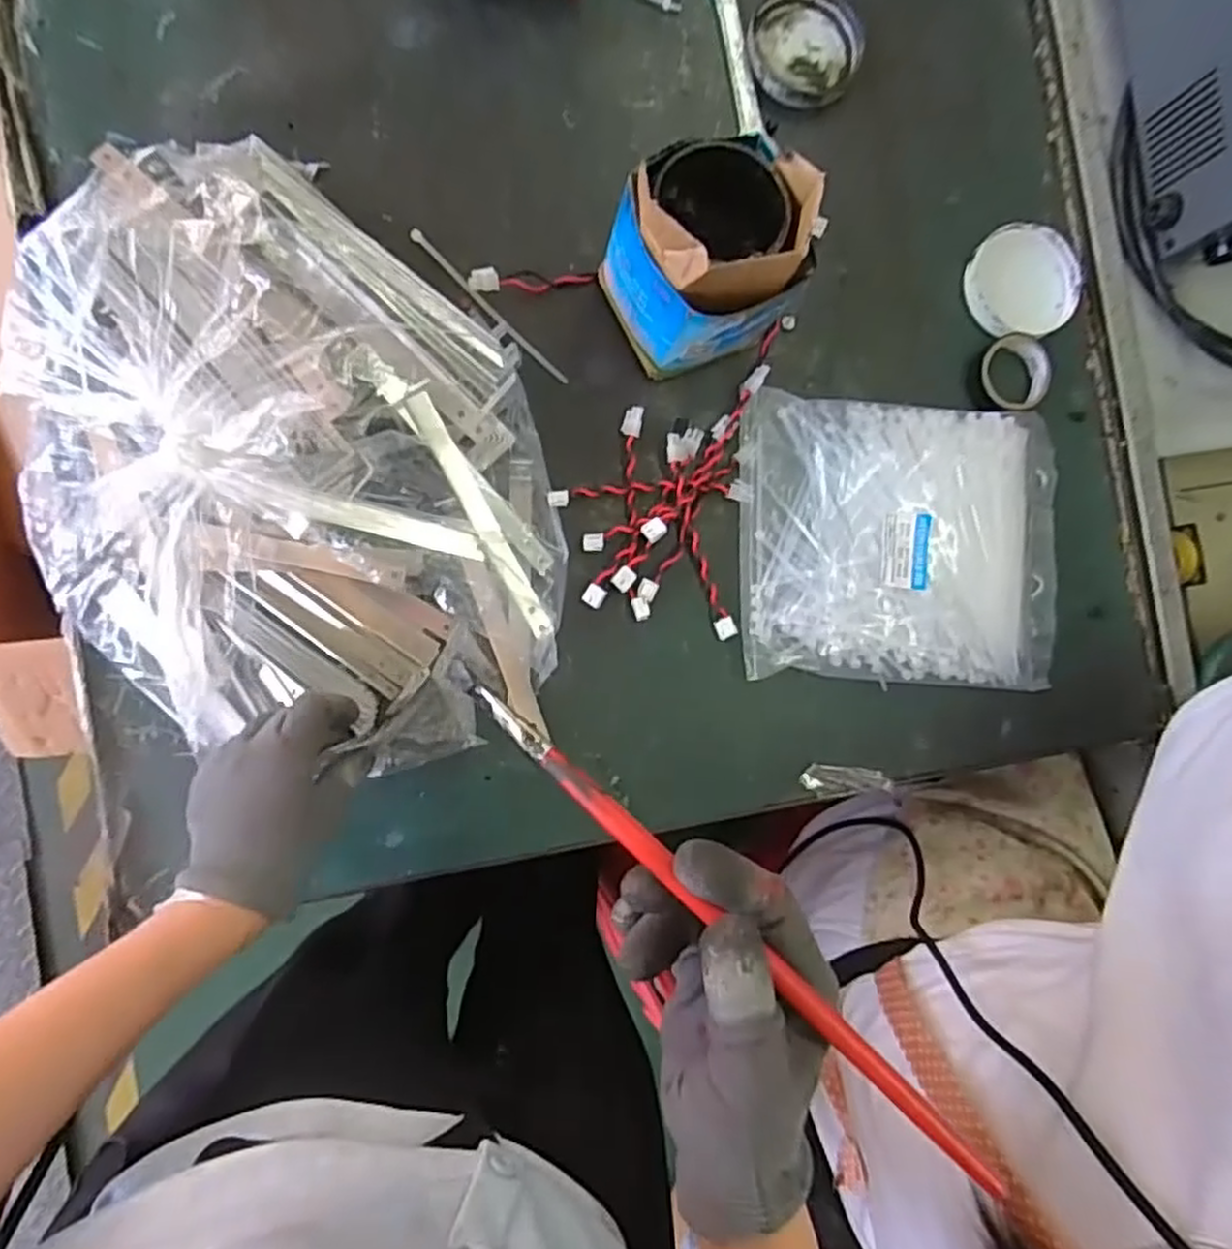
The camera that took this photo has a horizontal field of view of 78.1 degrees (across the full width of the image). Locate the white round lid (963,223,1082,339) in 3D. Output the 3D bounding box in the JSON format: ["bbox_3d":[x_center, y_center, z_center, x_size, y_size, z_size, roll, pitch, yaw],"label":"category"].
[{"bbox_3d":[0.314,-0.264,0.586,0.098,0.016,0.082,-8,89,-8],"label":"white round lid"}]

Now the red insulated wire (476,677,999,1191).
[{"bbox_3d":[0.038,0.109,0.279,0.247,0.010,0.011,42,83,12],"label":"red insulated wire"}]

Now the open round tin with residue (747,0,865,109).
[{"bbox_3d":[0.142,-0.436,0.569,0.084,0.007,0.090,0,88,-8],"label":"open round tin with residue"}]

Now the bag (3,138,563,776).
[{"bbox_3d":[-0.191,-0.101,0.468,0.291,0.092,0.371,-6,89,-8],"label":"bag"}]

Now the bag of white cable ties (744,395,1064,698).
[{"bbox_3d":[0.211,-0.060,0.556,0.242,0.024,0.200,3,87,-8],"label":"bag of white cable ties"}]

